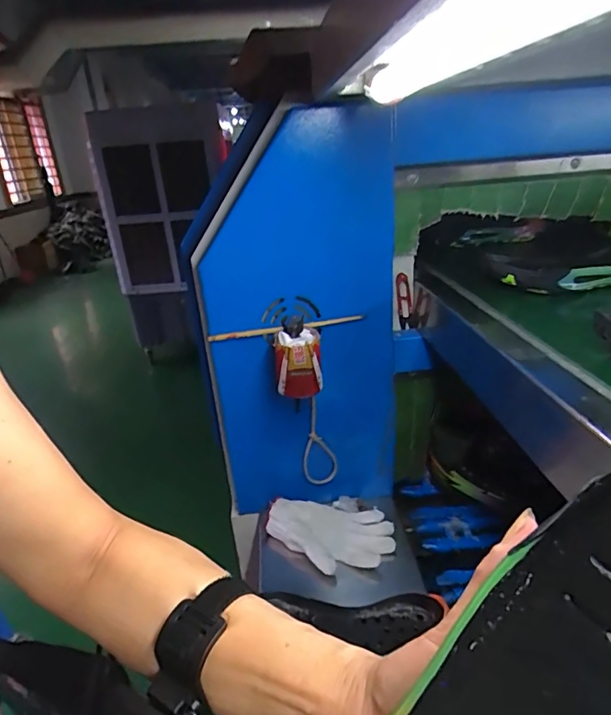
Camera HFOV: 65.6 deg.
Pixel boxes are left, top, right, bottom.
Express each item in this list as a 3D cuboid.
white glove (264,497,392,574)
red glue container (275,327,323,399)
[{"bbox_3d":[0.036,0.277,0.750,0.196,0.034,0.132,0,24,8],"label":"white glove"},{"bbox_3d":[-0.009,0.009,0.694,0.064,0.090,0.061,-3,24,2],"label":"red glue container"}]

